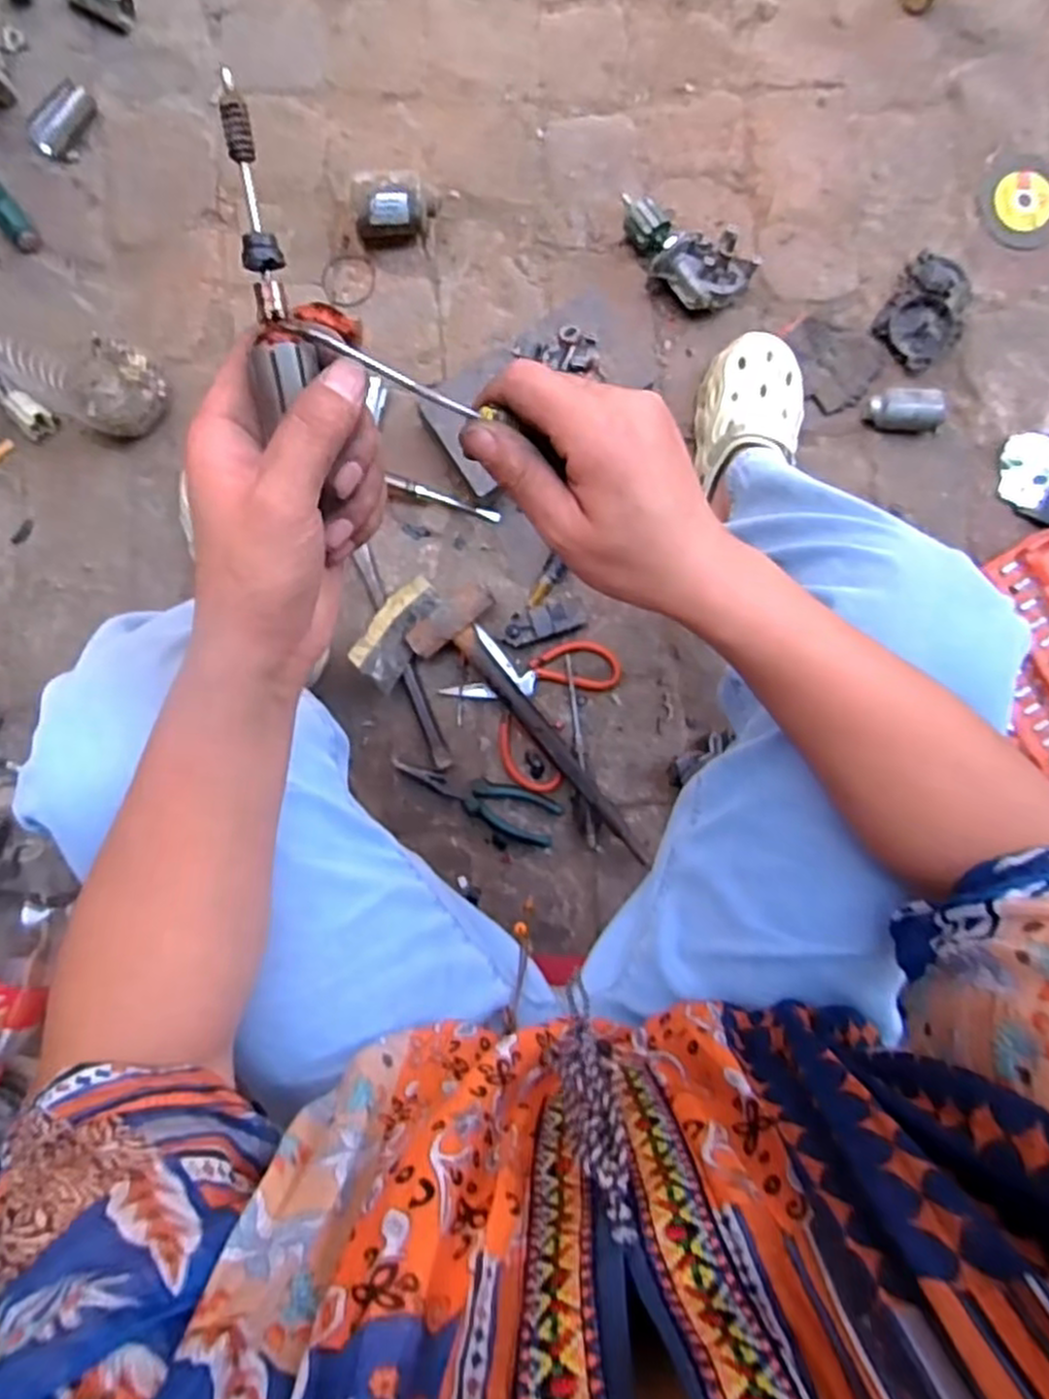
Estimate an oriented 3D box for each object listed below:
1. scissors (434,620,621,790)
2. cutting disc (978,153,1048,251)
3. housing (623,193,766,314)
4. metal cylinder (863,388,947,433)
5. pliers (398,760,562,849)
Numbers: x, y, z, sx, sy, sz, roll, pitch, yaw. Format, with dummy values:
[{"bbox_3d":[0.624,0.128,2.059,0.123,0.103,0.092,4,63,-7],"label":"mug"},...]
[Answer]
[{"bbox_3d":[0.000,-0.004,0.830,0.163,0.013,0.177,29,91,-3],"label":"scissors"},{"bbox_3d":[0.562,-0.561,0.836,0.093,0.011,0.101,0,94,7],"label":"cutting disc"},{"bbox_3d":[0.168,-0.488,0.806,0.160,0.046,0.081,41,90,-4],"label":"housing"},{"bbox_3d":[0.420,-0.319,0.820,0.072,0.039,0.045,5,92,-3],"label":"metal cylinder"},{"bbox_3d":[-0.056,0.116,0.830,0.191,0.017,0.056,16,92,-3],"label":"pliers"}]

